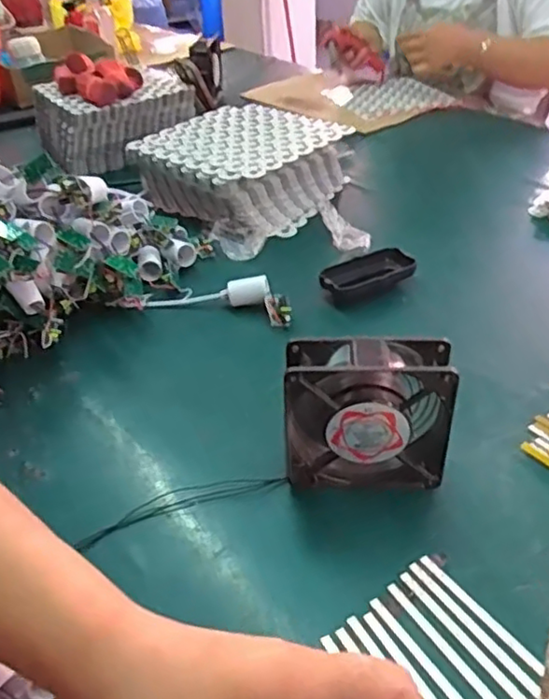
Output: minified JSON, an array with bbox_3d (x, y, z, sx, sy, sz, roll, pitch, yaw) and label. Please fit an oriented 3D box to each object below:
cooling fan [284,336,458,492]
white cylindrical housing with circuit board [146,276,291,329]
[{"bbox_3d":[0.071,0.051,0.485,0.123,0.121,0.041,-1,36,4],"label":"cooling fan"},{"bbox_3d":[-0.058,-0.057,0.717,0.170,0.038,0.054,13,40,21],"label":"white cylindrical housing with circuit board"}]

